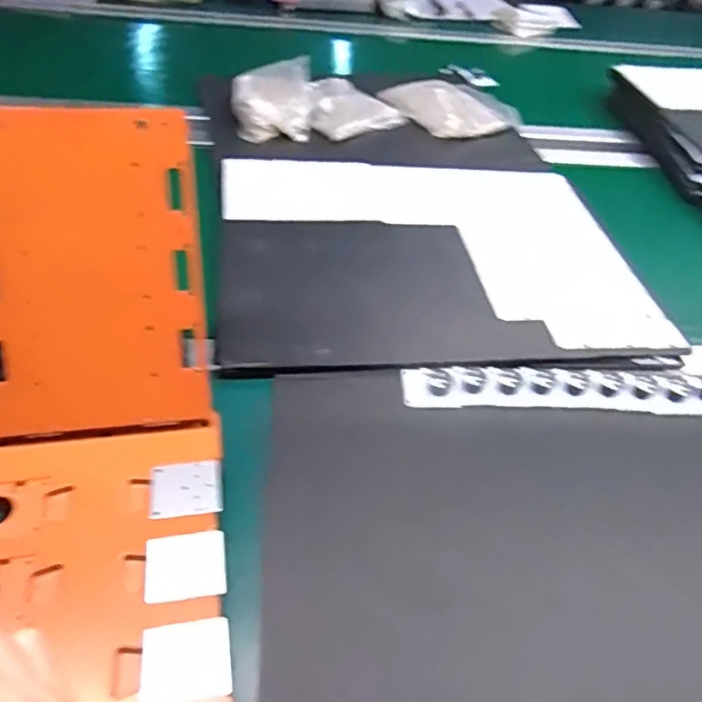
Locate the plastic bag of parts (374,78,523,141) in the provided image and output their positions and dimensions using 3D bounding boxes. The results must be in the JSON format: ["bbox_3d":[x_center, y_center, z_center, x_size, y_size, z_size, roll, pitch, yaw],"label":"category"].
[{"bbox_3d":[0.161,-0.396,0.996,0.175,0.036,0.180,-21,53,-22],"label":"plastic bag of parts"}]

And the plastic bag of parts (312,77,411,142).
[{"bbox_3d":[0.009,-0.392,0.961,0.144,0.024,0.203,-2,48,-6],"label":"plastic bag of parts"}]

